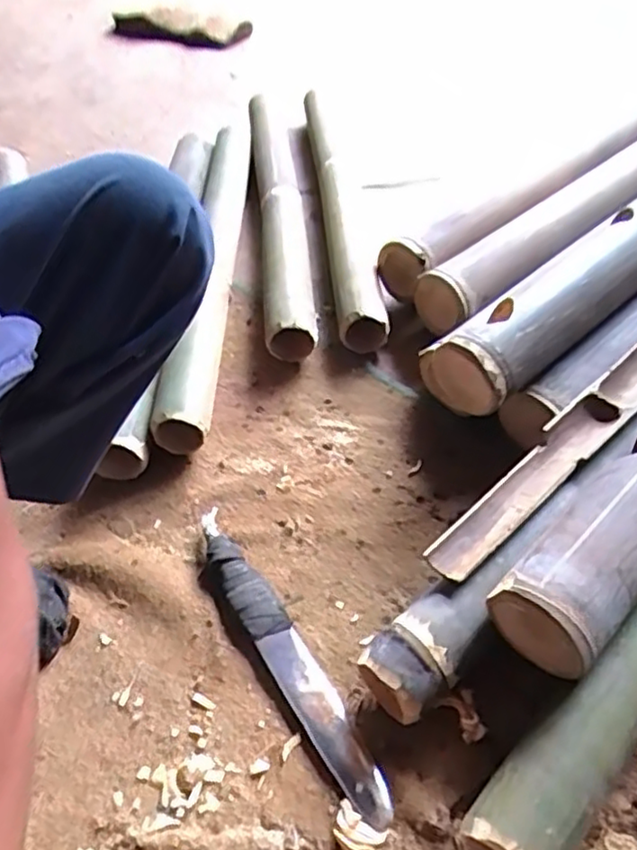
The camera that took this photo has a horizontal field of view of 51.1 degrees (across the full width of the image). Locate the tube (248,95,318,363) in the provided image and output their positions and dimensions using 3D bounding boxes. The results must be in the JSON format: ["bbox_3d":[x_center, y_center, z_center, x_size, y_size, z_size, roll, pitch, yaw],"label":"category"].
[{"bbox_3d":[-0.056,-0.310,0.950,0.065,0.076,0.629,-7,47,0],"label":"tube"}]

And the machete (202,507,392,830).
[{"bbox_3d":[-0.029,0.175,0.528,0.036,0.019,0.279,-28,50,-19],"label":"machete"}]

